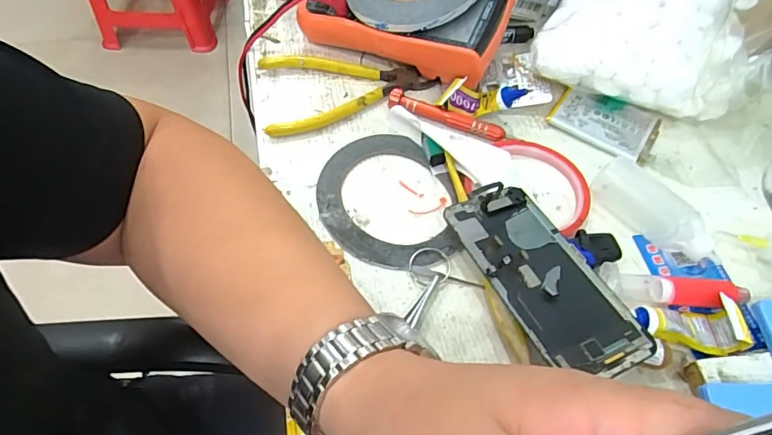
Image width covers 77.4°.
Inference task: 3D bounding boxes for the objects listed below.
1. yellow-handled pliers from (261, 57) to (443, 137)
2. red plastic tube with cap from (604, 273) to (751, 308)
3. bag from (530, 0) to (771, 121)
[{"bbox_3d":[-0.032,-0.115,0.412,0.144,0.010,0.086,-10,58,-9],"label":"yellow-handled pliers"},{"bbox_3d":[0.185,0.049,0.310,0.082,0.019,0.020,7,56,4],"label":"red plastic tube with cap"},{"bbox_3d":[0.218,-0.145,0.397,0.172,0.077,0.106,19,58,10],"label":"bag"}]

